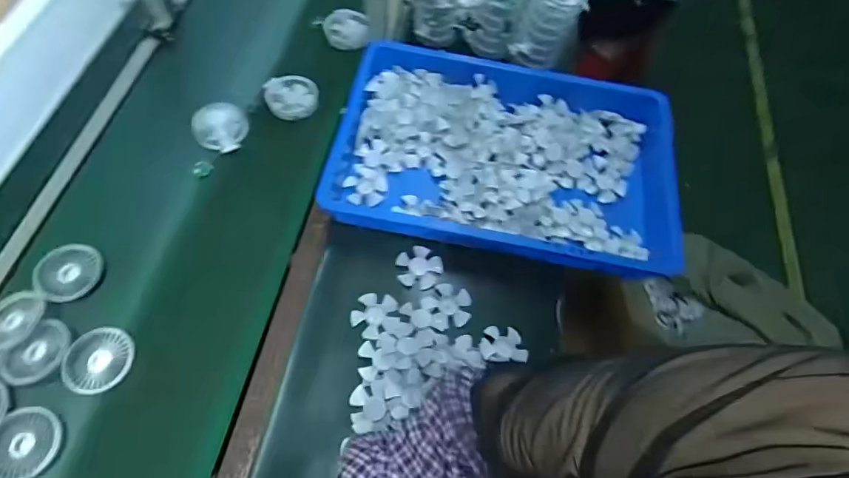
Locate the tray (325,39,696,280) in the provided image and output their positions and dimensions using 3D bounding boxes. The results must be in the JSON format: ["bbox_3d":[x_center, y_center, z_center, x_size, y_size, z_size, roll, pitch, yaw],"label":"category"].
[{"bbox_3d":[0.144,-0.164,0.803,0.561,0.067,0.410,12,63,3],"label":"tray"}]

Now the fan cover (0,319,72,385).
[{"bbox_3d":[-0.544,0.164,0.642,0.073,0.016,0.089,35,66,14],"label":"fan cover"}]

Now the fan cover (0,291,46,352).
[{"bbox_3d":[-0.598,0.116,0.655,0.071,0.009,0.089,21,64,7],"label":"fan cover"}]

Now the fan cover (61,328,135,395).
[{"bbox_3d":[-0.458,0.168,0.639,0.080,0.008,0.090,39,67,15],"label":"fan cover"}]

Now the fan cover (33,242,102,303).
[{"bbox_3d":[-0.541,0.050,0.694,0.086,0.011,0.088,46,65,2],"label":"fan cover"}]

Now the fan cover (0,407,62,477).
[{"bbox_3d":[-0.520,0.263,0.582,0.089,0.020,0.089,-2,63,-4],"label":"fan cover"}]

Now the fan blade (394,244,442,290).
[{"bbox_3d":[-0.008,0.044,0.725,0.072,0.006,0.069,1,63,-3],"label":"fan blade"}]

